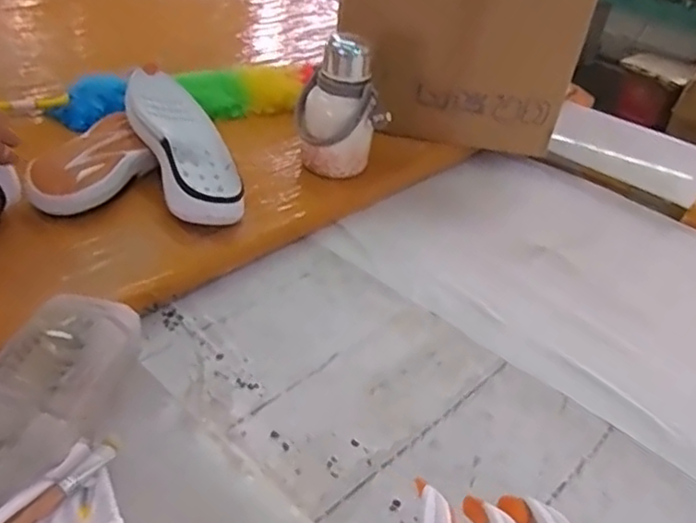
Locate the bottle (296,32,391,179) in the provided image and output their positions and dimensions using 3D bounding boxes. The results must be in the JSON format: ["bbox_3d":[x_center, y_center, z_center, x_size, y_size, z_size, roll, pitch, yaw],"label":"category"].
[{"bbox_3d":[-0.010,-0.210,0.963,0.124,0.201,0.083,6,35,-3],"label":"bottle"}]

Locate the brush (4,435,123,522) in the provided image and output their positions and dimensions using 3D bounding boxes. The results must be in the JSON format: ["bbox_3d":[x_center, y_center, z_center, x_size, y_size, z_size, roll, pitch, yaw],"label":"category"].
[{"bbox_3d":[-0.233,0.186,0.491,0.017,0.010,0.167,23,38,21],"label":"brush"}]

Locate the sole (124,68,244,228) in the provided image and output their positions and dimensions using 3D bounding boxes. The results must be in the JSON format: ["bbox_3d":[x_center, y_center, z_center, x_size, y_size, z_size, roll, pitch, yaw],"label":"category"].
[{"bbox_3d":[-0.219,-0.160,0.889,0.104,0.037,0.295,-13,54,-27],"label":"sole"}]

